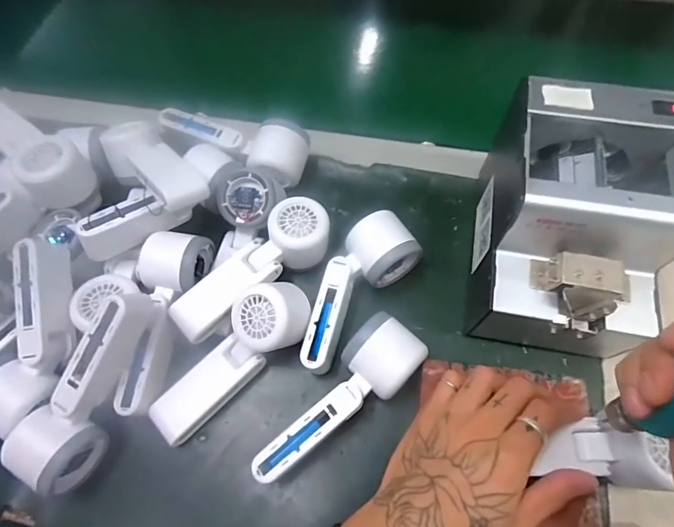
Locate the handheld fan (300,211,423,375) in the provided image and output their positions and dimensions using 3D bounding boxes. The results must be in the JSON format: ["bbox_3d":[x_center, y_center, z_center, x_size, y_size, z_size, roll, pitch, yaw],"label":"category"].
[{"bbox_3d":[0.013,0.024,0.406,0.063,0.052,0.161,38,72,19],"label":"handheld fan"}]

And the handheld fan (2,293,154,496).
[{"bbox_3d":[-0.199,0.098,0.346,0.054,0.055,0.162,26,87,14],"label":"handheld fan"}]

